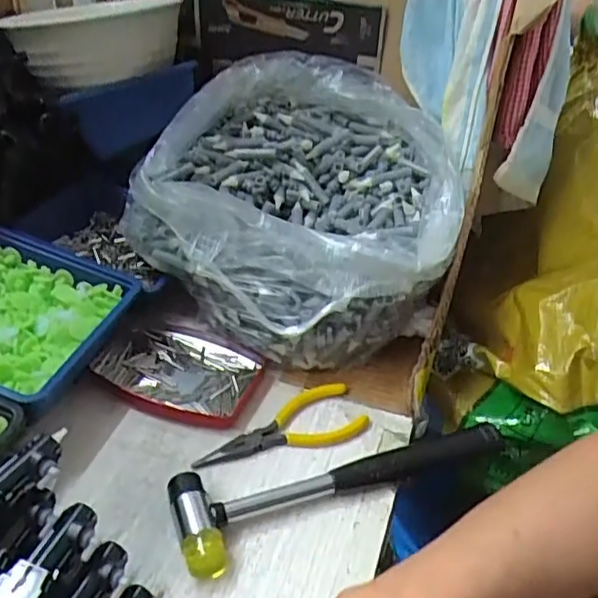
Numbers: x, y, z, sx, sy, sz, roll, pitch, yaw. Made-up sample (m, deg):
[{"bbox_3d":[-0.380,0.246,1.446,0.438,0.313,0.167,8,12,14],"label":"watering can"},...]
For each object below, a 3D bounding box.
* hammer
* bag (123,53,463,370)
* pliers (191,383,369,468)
[{"bbox_3d":[0.032,0.116,0.414,0.228,0.020,0.062,-11,40,-22],"label":"hammer"},{"bbox_3d":[0.006,-0.080,0.545,0.246,0.163,0.244,15,38,13],"label":"bag"},{"bbox_3d":[-0.013,0.091,0.445,0.124,0.006,0.047,-13,41,-23],"label":"pliers"}]

